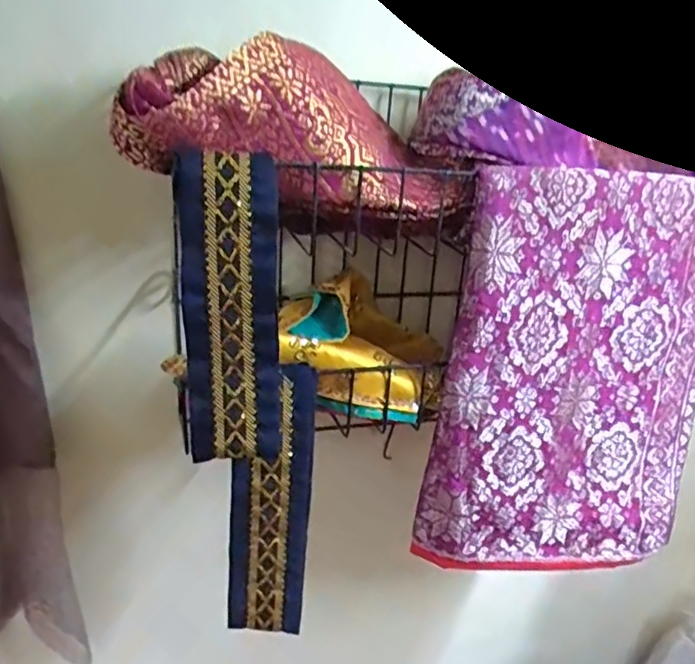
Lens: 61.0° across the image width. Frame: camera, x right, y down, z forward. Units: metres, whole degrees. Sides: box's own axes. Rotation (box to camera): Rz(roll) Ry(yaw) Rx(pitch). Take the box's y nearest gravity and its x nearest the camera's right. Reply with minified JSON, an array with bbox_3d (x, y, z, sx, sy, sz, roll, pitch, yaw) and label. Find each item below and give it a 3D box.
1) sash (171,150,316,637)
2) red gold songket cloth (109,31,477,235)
[{"bbox_3d":[-0.060,0.050,0.353,0.082,0.291,0.034,-1,18,-22],"label":"sash"},{"bbox_3d":[-0.022,-0.117,0.350,0.210,0.097,0.057,13,13,-26],"label":"red gold songket cloth"}]

